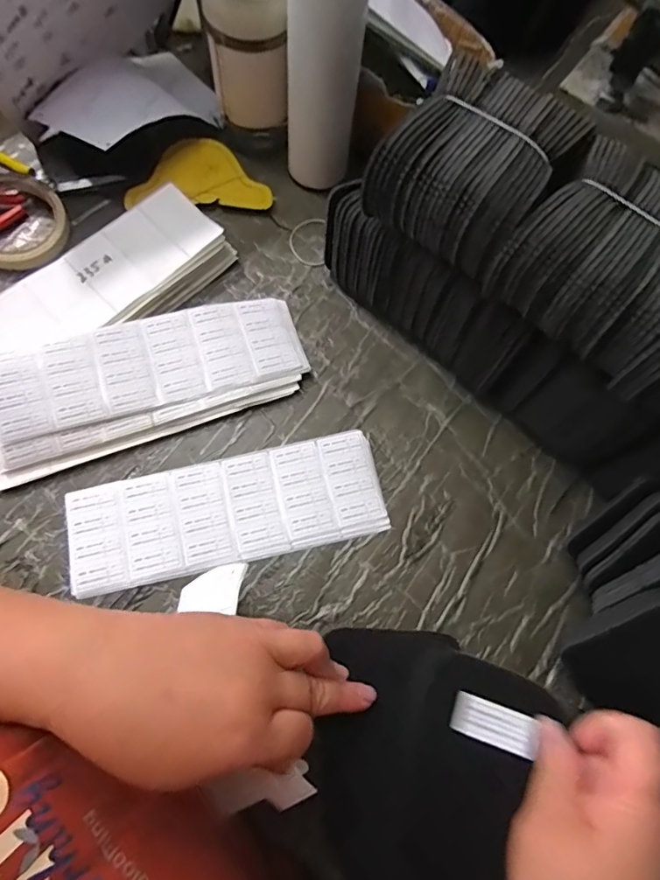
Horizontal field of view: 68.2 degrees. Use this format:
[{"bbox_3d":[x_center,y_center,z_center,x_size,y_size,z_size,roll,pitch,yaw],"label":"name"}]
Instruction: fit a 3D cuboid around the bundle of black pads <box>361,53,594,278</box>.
[{"bbox_3d":[0.110,-0.204,0.365,0.117,0.055,0.129,37,73,8],"label":"bundle of black pads"}]

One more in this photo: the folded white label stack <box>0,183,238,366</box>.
[{"bbox_3d":[-0.218,-0.139,0.443,0.260,0.029,0.097,-41,79,-15],"label":"folded white label stack"}]

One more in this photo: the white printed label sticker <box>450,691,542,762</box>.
[{"bbox_3d":[0.092,0.159,0.272,0.045,0.004,0.021,19,73,6],"label":"white printed label sticker"}]

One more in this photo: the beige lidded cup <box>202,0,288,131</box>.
[{"bbox_3d":[-0.074,-0.377,0.459,0.070,0.127,0.064,1,72,-4],"label":"beige lidded cup"}]

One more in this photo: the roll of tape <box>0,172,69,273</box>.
[{"bbox_3d":[-0.301,-0.207,0.465,0.092,0.020,0.106,-31,77,-13],"label":"roll of tape"}]

